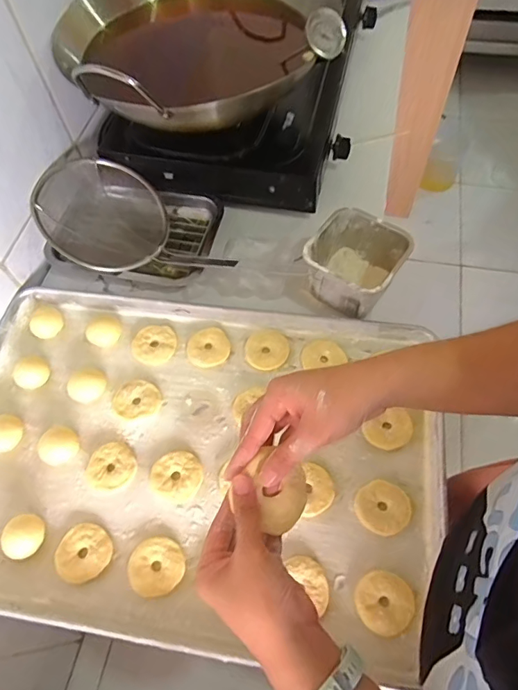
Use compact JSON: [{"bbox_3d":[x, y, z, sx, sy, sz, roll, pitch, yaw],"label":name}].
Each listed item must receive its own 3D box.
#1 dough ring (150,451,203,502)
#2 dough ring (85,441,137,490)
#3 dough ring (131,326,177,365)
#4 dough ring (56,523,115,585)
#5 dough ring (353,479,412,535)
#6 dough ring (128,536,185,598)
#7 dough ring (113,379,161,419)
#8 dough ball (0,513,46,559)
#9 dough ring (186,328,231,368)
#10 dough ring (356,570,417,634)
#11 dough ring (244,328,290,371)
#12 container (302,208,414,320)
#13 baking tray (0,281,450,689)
[{"bbox_3d":[-0.099,0.157,0.552,0.060,0.011,0.056,-1,61,2],"label":"dough ring"},{"bbox_3d":[-0.180,0.149,0.562,0.057,0.009,0.056,-1,61,2],"label":"dough ring"},{"bbox_3d":[-0.147,-0.001,0.644,0.054,0.016,0.061,20,63,13],"label":"dough ring"},{"bbox_3d":[-0.197,0.235,0.517,0.060,0.014,0.060,-1,61,2],"label":"dough ring"},{"bbox_3d":[0.141,0.185,0.523,0.060,0.009,0.057,-1,61,2],"label":"dough ring"},{"bbox_3d":[-0.113,0.243,0.504,0.056,0.016,0.059,-1,61,2],"label":"dough ring"},{"bbox_3d":[-0.160,0.072,0.602,0.059,0.009,0.055,-1,61,2],"label":"dough ring"},{"bbox_3d":[-0.265,0.217,0.520,0.036,0.031,0.045,17,63,12],"label":"dough ball"},{"bbox_3d":[-0.071,0.003,0.645,0.059,0.013,0.055,-1,61,2],"label":"dough ring"},{"bbox_3d":[0.130,0.268,0.476,0.057,0.011,0.057,-1,61,2],"label":"dough ring"},{"bbox_3d":[0.011,0.005,0.629,0.061,0.015,0.062,-1,61,2],"label":"dough ring"},{"bbox_3d":[0.134,-0.108,0.656,0.118,0.099,0.122,33,67,19],"label":"container"},{"bbox_3d":[-0.088,0.124,0.572,0.605,0.032,0.415,7,61,7],"label":"baking tray"}]

